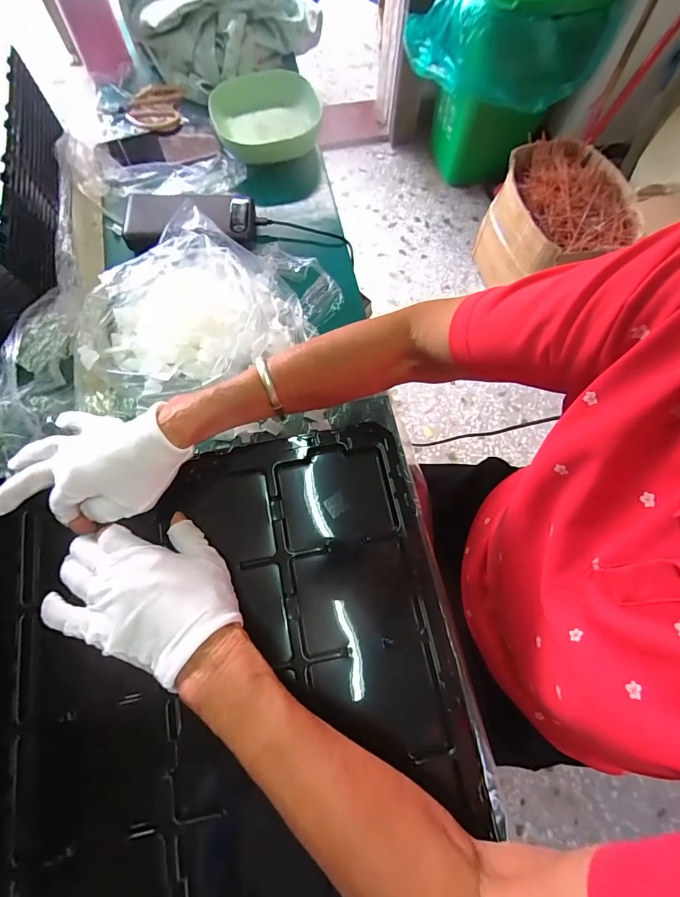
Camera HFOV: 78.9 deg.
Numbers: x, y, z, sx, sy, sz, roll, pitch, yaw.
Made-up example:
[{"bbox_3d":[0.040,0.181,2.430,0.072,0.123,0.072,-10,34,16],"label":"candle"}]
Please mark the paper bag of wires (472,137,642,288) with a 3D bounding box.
[{"bbox_3d":[0.644,-0.658,1.294,0.357,0.335,0.444,3,71,0],"label":"paper bag of wires"}]

